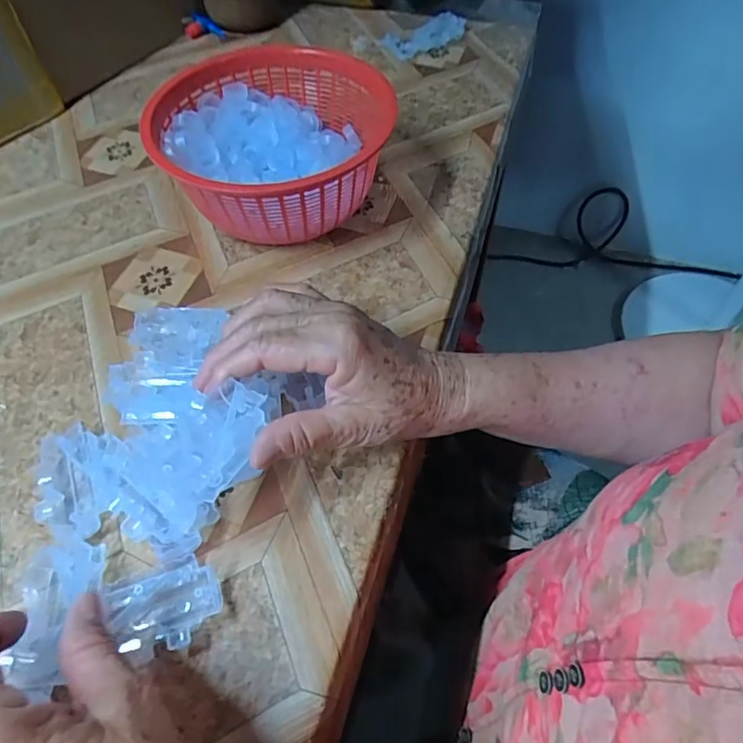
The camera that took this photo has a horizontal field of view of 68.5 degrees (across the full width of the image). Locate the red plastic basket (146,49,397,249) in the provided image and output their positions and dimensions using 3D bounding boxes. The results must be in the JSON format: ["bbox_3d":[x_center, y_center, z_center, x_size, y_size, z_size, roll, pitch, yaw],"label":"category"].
[{"bbox_3d":[-0.076,-0.177,0.443,0.173,0.082,0.197,5,54,4],"label":"red plastic basket"}]

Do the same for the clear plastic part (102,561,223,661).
[{"bbox_3d":[-0.106,0.121,0.279,0.057,0.014,0.040,-10,54,-6],"label":"clear plastic part"}]

